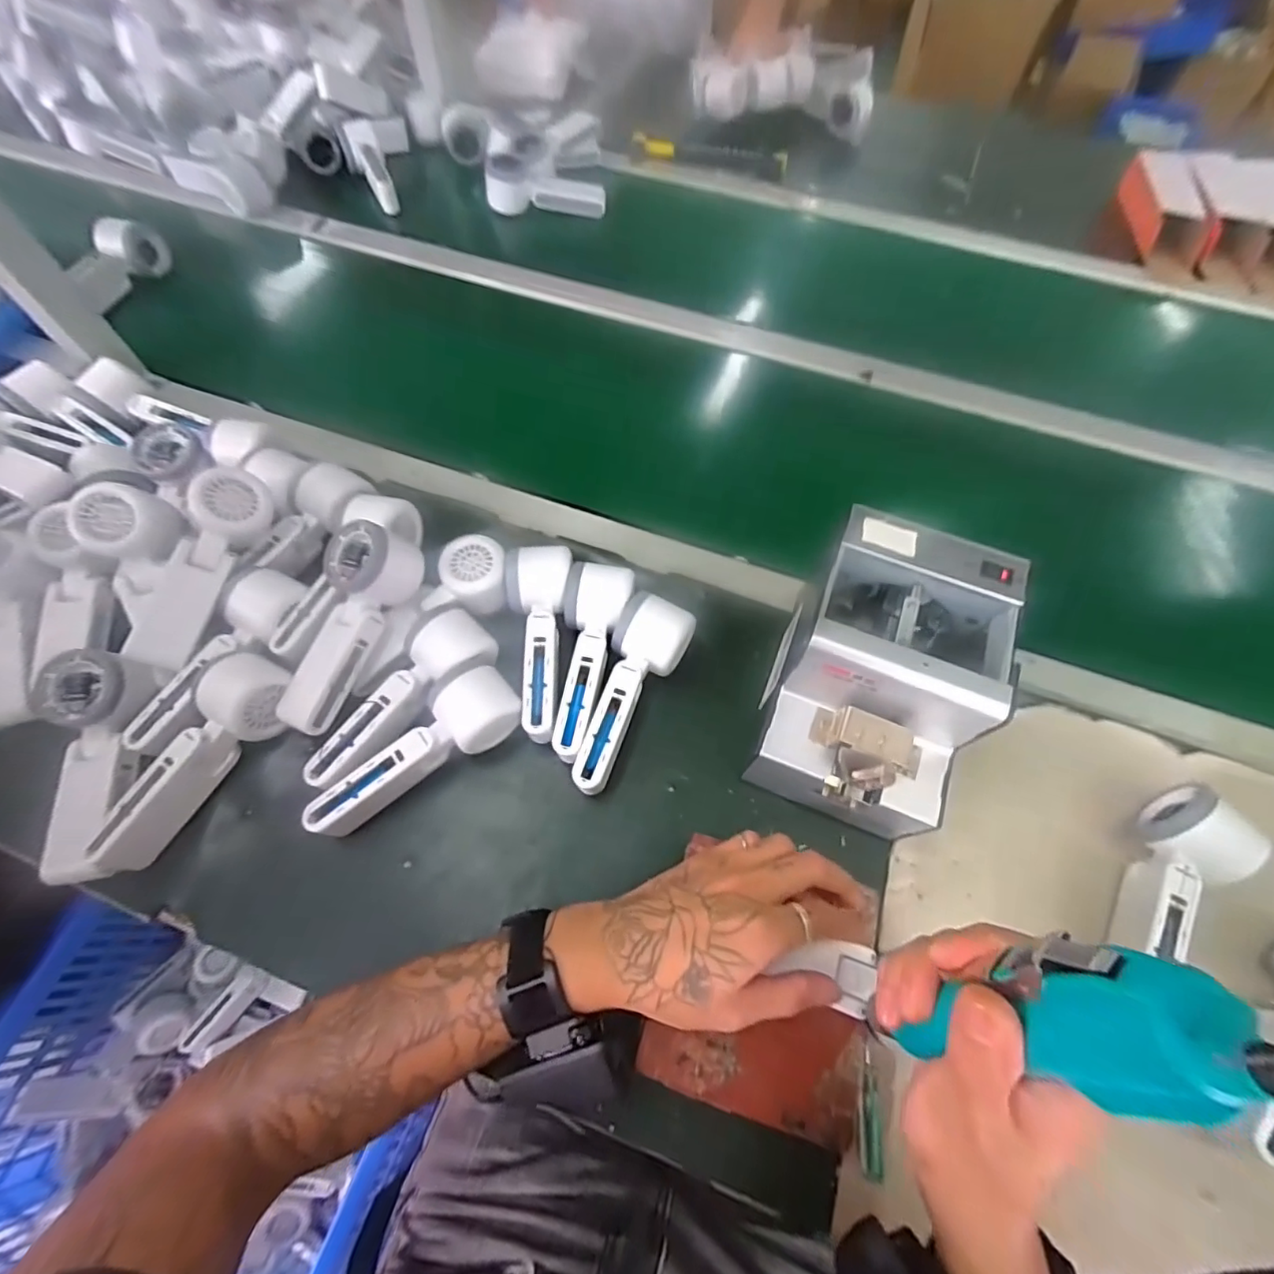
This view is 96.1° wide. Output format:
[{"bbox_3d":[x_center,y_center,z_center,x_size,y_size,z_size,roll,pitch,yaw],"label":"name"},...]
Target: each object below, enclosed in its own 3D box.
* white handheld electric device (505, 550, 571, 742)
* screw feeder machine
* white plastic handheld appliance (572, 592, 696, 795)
[{"bbox_3d":[-0.080,0.005,0.472,0.052,0.044,0.161,-3,63,-3],"label":"white handheld electric device"},{"bbox_3d":[0.170,0.034,0.416,0.126,0.147,0.173,20,64,8],"label":"screw feeder machine"},{"bbox_3d":[-0.011,0.045,0.455,0.055,0.051,0.159,24,64,10],"label":"white plastic handheld appliance"}]

